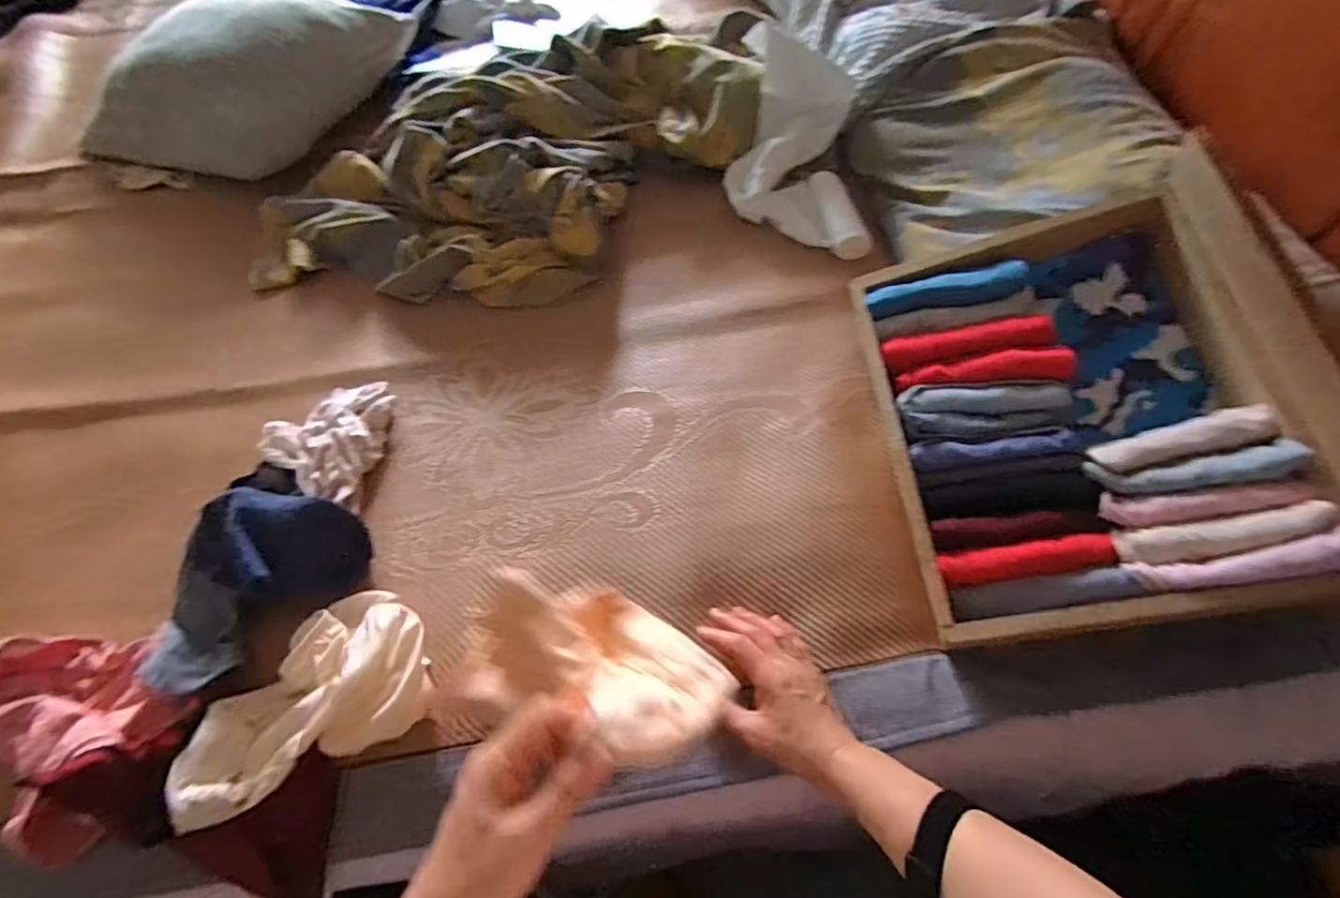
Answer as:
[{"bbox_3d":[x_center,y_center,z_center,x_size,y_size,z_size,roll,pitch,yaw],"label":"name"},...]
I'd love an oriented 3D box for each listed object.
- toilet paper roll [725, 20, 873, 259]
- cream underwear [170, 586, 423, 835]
[{"bbox_3d":[0.166,-0.402,0.835,0.177,0.067,0.333,-4,81,1],"label":"toilet paper roll"},{"bbox_3d":[-0.309,0.205,0.526,0.199,0.044,0.128,-23,60,-10],"label":"cream underwear"}]

